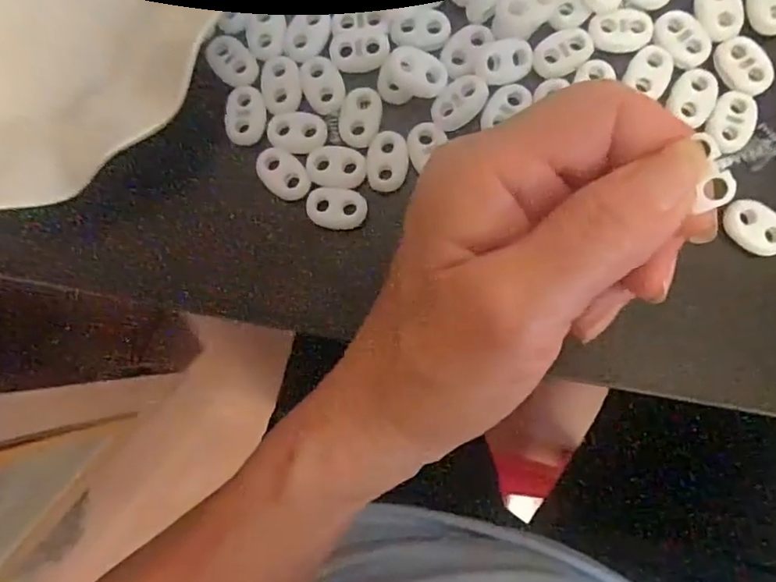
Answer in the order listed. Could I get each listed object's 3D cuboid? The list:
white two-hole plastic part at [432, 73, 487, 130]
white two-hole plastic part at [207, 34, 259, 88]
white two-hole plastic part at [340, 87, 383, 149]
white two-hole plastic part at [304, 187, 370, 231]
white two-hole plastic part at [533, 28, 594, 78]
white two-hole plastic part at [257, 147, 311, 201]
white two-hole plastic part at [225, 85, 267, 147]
[{"bbox_3d":[0.026,-0.069,0.207,0.022,0.004,0.015,-41,82,0],"label":"white two-hole plastic part"},{"bbox_3d":[-0.060,-0.089,0.218,0.015,0.004,0.023,-43,82,0],"label":"white two-hole plastic part"},{"bbox_3d":[-0.010,-0.065,0.211,0.015,0.004,0.023,15,86,6],"label":"white two-hole plastic part"},{"bbox_3d":[-0.019,-0.031,0.212,0.022,0.004,0.015,6,85,6],"label":"white two-hole plastic part"},{"bbox_3d":[0.065,-0.088,0.207,0.022,0.004,0.015,-35,83,1],"label":"white two-hole plastic part"},{"bbox_3d":[-0.040,-0.044,0.212,0.022,0.004,0.015,43,90,8],"label":"white two-hole plastic part"},{"bbox_3d":[-0.054,-0.067,0.214,0.015,0.004,0.024,0,85,5],"label":"white two-hole plastic part"}]

